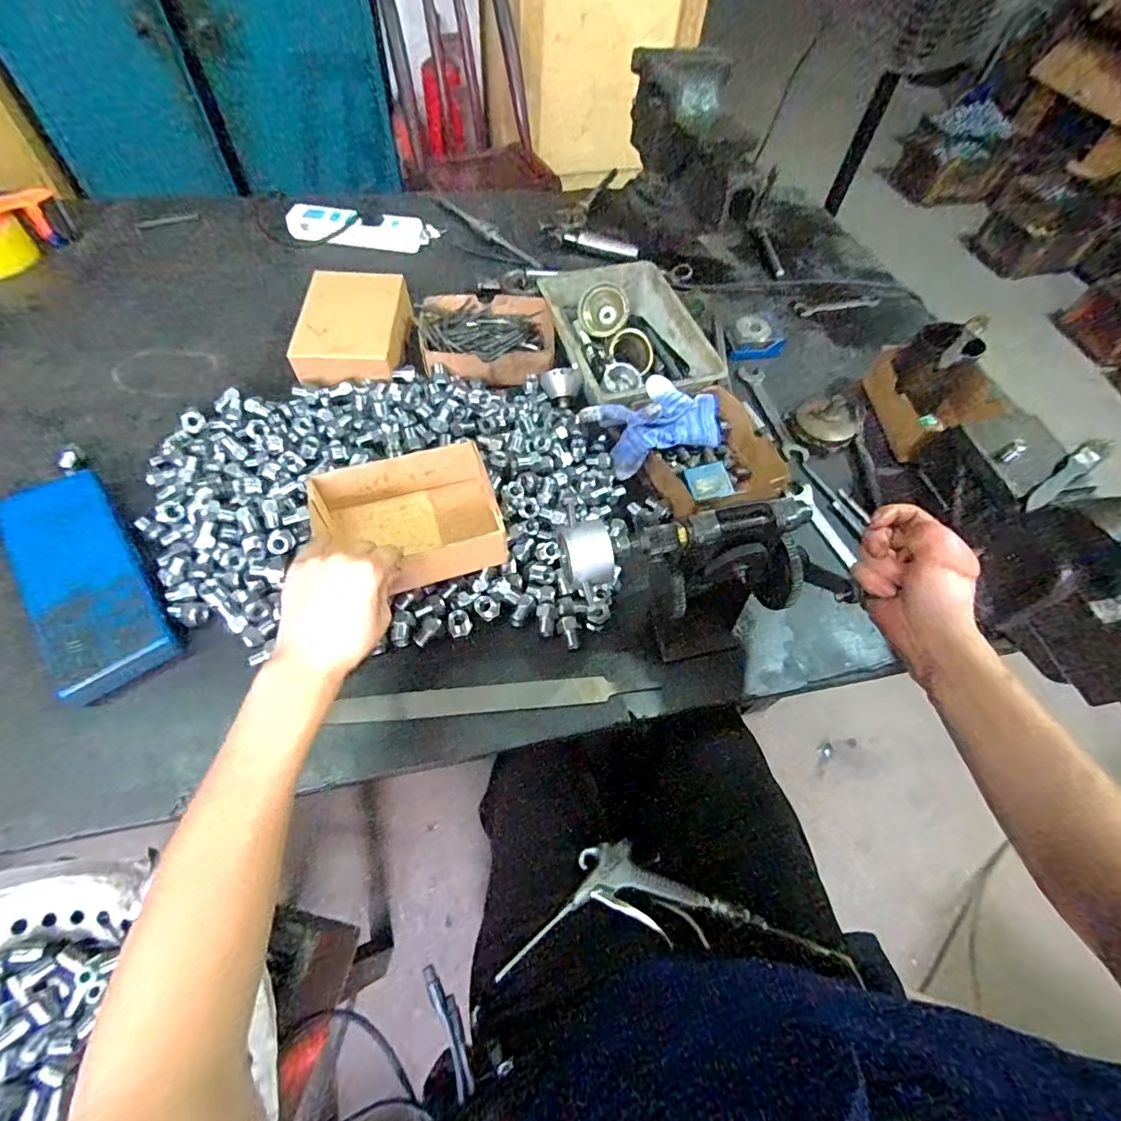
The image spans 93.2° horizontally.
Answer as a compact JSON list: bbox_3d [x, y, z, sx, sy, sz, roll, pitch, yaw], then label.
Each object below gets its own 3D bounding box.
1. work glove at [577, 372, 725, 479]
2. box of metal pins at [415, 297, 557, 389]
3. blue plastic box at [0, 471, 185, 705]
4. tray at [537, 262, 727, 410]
[{"bbox_3d":[0.116,-0.159,0.608,0.165,0.076,0.075,-14,60,-12],"label":"work glove"},{"bbox_3d":[-0.095,-0.296,0.707,0.177,0.045,0.142,-6,58,-8],"label":"box of metal pins"},{"bbox_3d":[-0.439,0.014,0.488,0.086,0.024,0.237,-33,66,-22],"label":"blue plastic box"},{"bbox_3d":[0.082,-0.295,0.706,0.167,0.065,0.256,-13,60,-12],"label":"tray"}]

